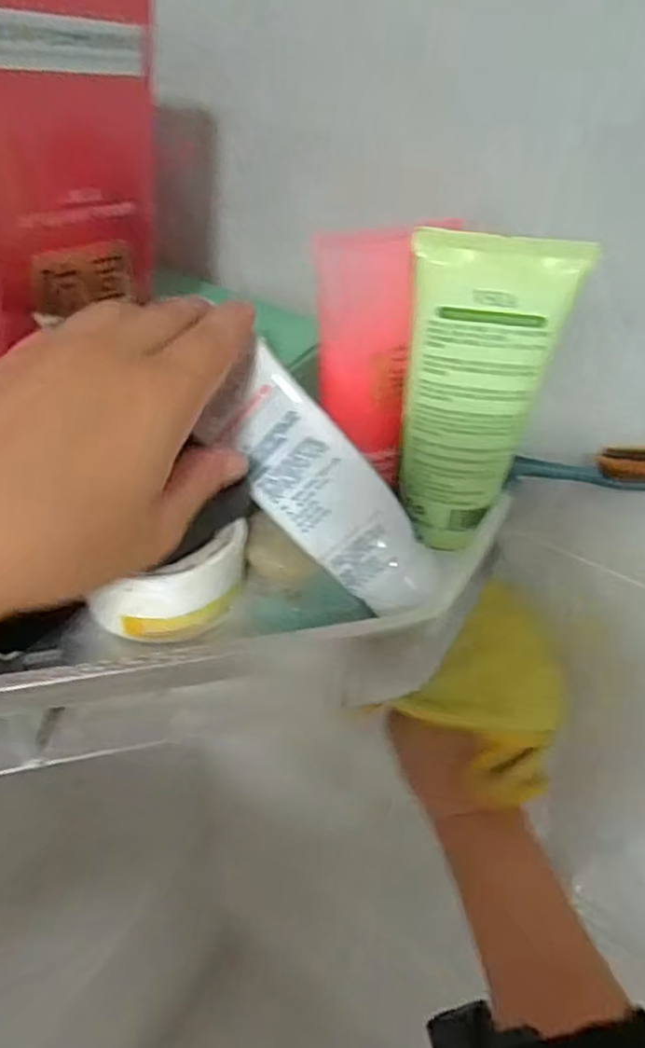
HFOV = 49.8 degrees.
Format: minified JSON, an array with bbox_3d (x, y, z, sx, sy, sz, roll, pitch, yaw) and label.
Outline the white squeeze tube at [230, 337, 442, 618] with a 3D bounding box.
[{"bbox_3d":[0.001,-0.012,0.283,0.111,0.046,0.028,50,31,-6],"label":"white squeeze tube"}]

